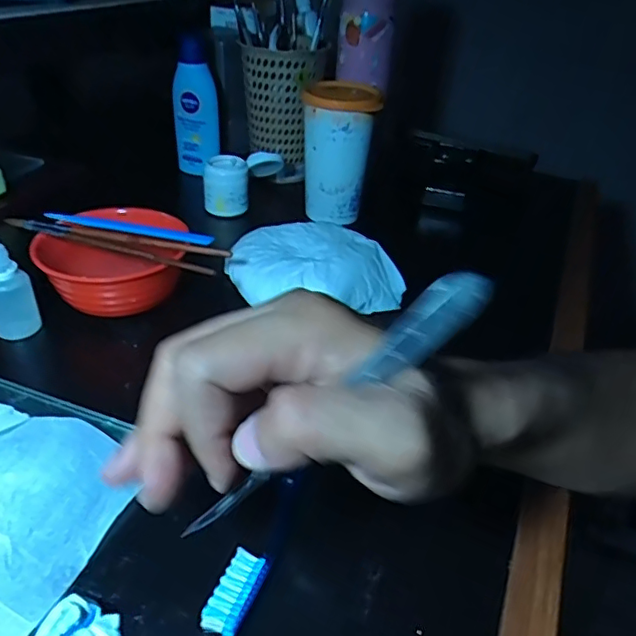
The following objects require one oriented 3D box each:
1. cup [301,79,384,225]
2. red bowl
[{"bbox_3d":[0.020,-0.166,0.564,0.066,0.119,0.071,4,35,-3],"label":"cup"},{"bbox_3d":[-0.155,-0.044,0.424,0.106,0.043,0.085,0,35,-7],"label":"red bowl"}]

